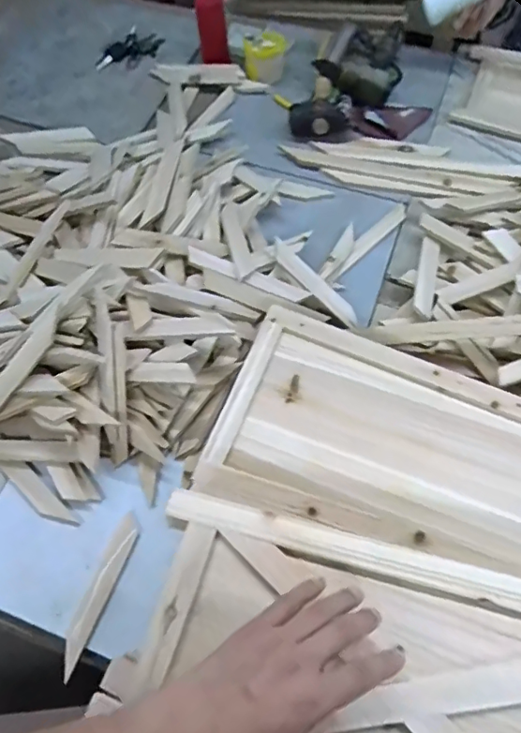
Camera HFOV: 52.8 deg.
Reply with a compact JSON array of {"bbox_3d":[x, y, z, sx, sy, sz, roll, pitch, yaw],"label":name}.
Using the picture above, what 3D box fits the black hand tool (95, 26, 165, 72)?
[{"bbox_3d":[-0.261,-0.635,1.057,0.149,0.045,0.039,-35,68,-13],"label":"black hand tool"}]

